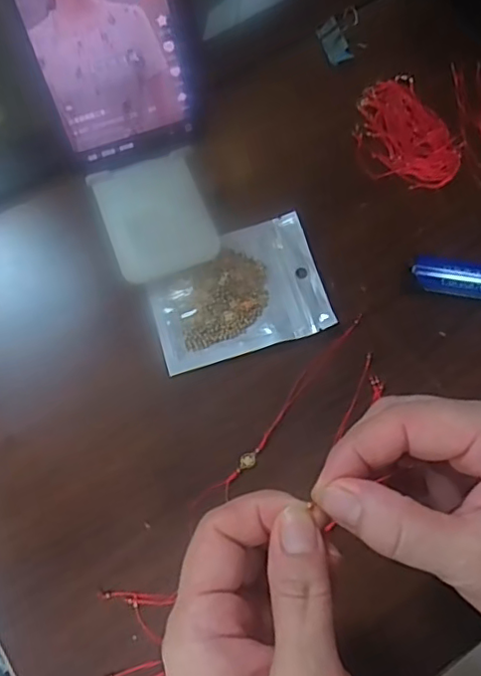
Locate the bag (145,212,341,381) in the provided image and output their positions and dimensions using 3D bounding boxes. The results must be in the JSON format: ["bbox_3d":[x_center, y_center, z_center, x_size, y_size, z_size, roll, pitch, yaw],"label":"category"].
[{"bbox_3d":[-0.003,-0.029,0.376,0.107,0.007,0.080,-16,72,-5],"label":"bag"}]

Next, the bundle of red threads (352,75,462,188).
[{"bbox_3d":[0.112,-0.140,0.412,0.066,0.008,0.088,-32,73,-9],"label":"bundle of red threads"}]

